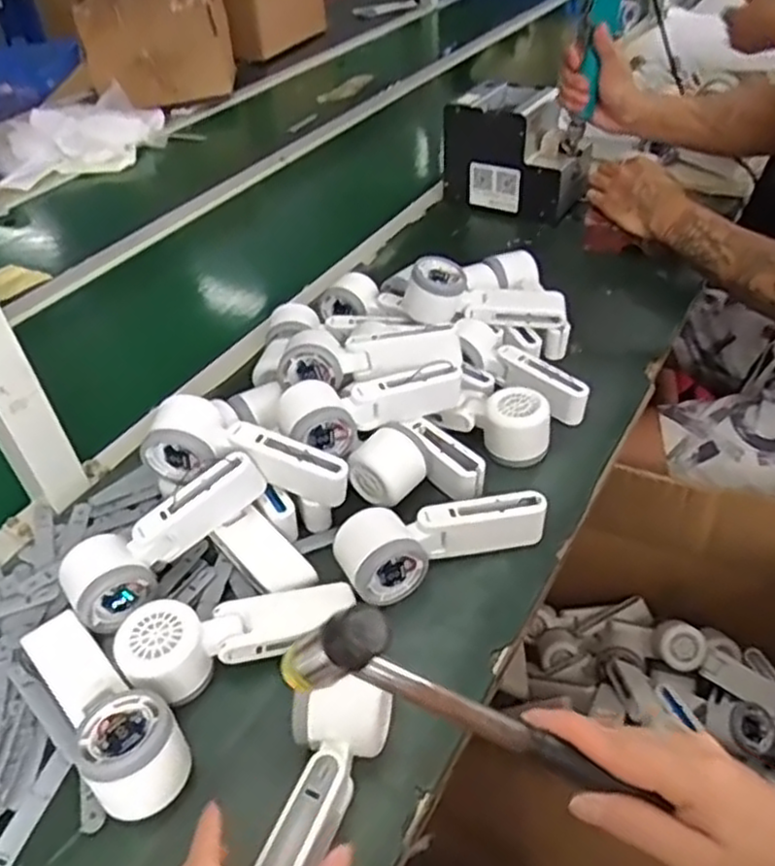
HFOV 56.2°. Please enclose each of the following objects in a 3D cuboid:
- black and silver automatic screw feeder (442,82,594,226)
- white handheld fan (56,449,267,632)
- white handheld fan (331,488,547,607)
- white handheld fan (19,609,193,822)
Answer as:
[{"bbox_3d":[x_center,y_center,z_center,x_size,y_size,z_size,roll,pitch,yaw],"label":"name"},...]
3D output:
[{"bbox_3d":[0.197,-0.403,1.059,0.181,0.158,0.146,27,50,32],"label":"black and silver automatic screw feeder"},{"bbox_3d":[-0.168,0.079,0.559,0.167,0.050,0.057,-38,49,-13],"label":"white handheld fan"},{"bbox_3d":[0.039,0.077,0.573,0.160,0.048,0.061,-20,43,-16],"label":"white handheld fan"},{"bbox_3d":[-0.190,0.173,0.480,0.056,0.045,0.158,-32,47,-27],"label":"white handheld fan"}]

